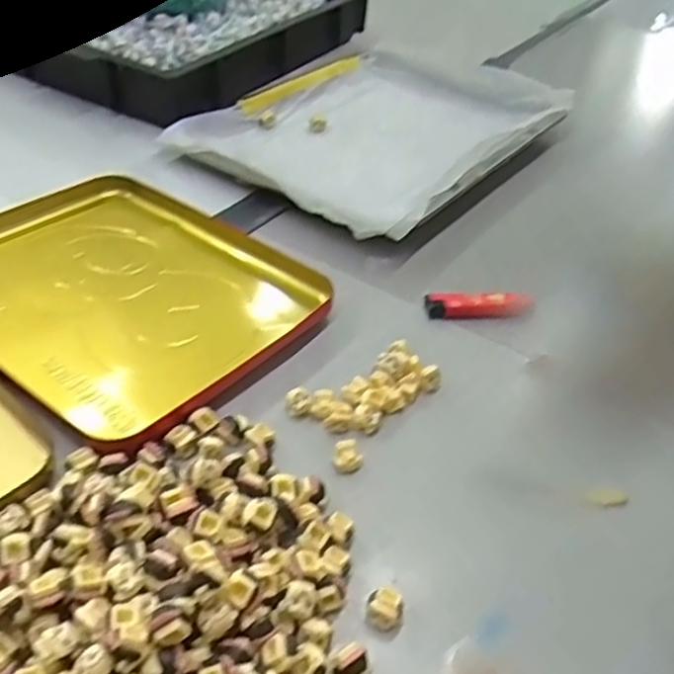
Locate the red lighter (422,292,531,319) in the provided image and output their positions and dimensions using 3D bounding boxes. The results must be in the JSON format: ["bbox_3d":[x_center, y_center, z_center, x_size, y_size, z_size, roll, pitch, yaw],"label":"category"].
[{"bbox_3d":[0.103,-0.024,0.513,0.076,0.009,0.021,-1,40,-7],"label":"red lighter"}]

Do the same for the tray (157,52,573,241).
[{"bbox_3d":[0.055,-0.214,0.713,0.258,0.028,0.407,28,45,24],"label":"tray"}]

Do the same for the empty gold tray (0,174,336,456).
[{"bbox_3d":[-0.151,-0.037,0.493,0.252,0.016,0.196,31,46,27],"label":"empty gold tray"}]

